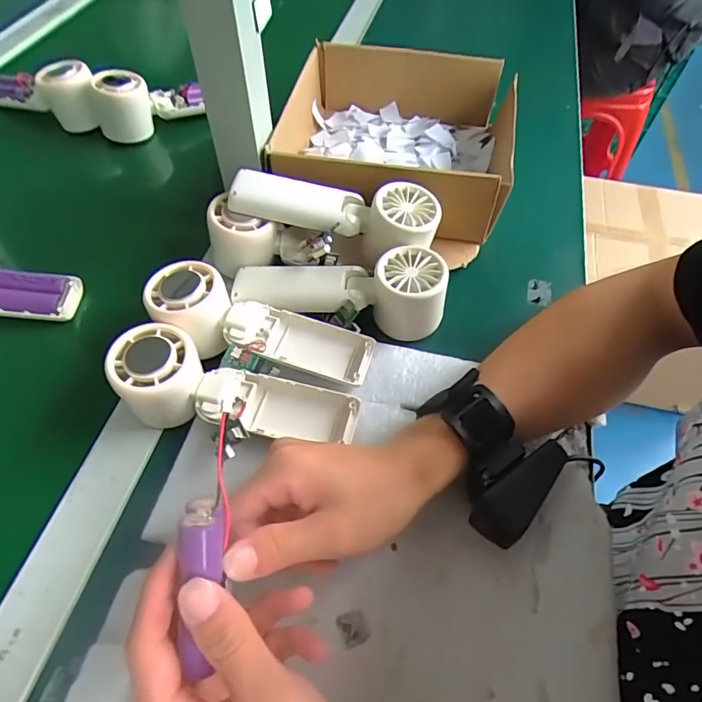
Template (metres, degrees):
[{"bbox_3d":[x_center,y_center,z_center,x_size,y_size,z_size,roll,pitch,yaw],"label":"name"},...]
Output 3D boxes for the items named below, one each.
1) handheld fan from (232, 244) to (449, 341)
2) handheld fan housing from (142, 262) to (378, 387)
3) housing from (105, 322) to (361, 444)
[{"bbox_3d":[-0.010,-0.046,0.373,0.161,0.052,0.054,3,56,0],"label":"handheld fan"},{"bbox_3d":[-0.067,-0.015,0.353,0.166,0.056,0.060,15,57,9],"label":"handheld fan housing"},{"bbox_3d":[-0.079,0.032,0.324,0.164,0.054,0.062,13,56,8],"label":"housing"}]

